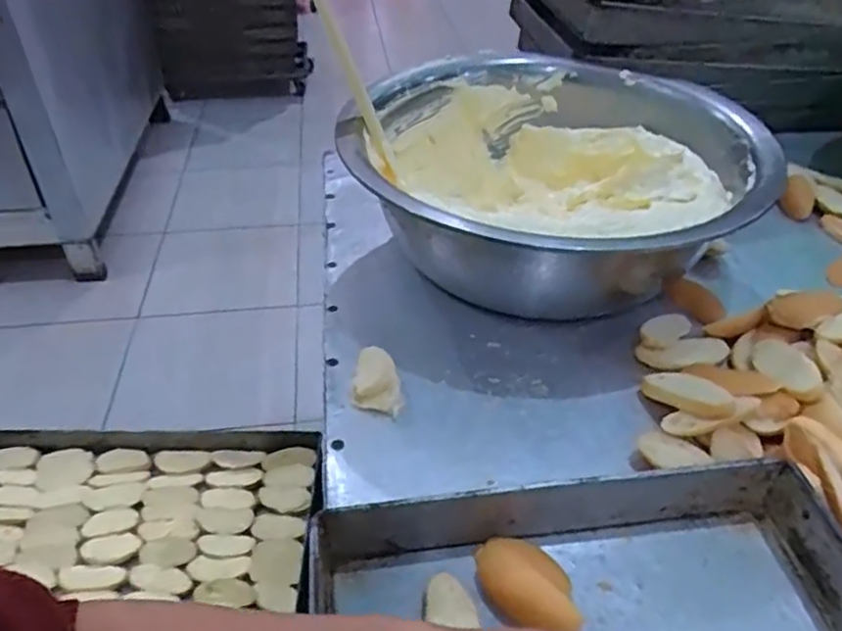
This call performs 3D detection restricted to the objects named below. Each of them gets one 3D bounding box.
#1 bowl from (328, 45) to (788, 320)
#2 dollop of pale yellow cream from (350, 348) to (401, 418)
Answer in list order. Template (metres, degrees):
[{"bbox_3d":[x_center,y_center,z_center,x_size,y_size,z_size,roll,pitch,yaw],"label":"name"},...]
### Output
[{"bbox_3d":[0.145,-0.150,0.803,0.435,0.167,0.449,0,38,0],"label":"bowl"},{"bbox_3d":[-0.043,0.061,0.642,0.046,0.023,0.069,-1,38,-1],"label":"dollop of pale yellow cream"}]

